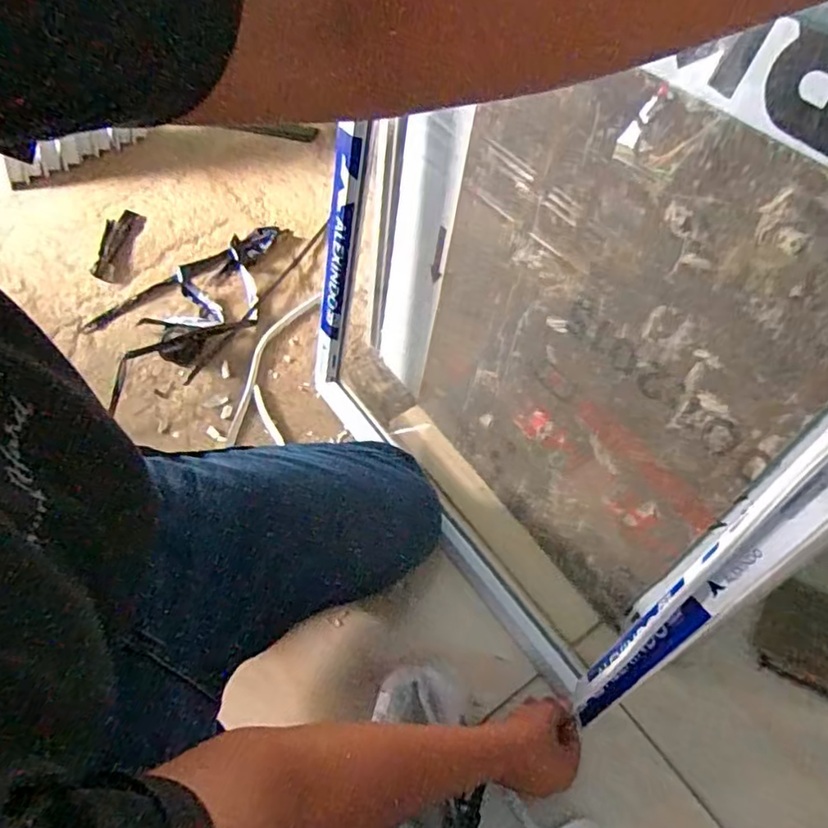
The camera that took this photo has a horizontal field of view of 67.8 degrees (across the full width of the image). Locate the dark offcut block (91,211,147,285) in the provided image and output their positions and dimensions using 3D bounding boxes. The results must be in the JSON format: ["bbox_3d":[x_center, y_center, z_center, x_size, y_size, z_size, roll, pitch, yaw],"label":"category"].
[{"bbox_3d":[-0.578,-0.328,1.209,0.074,0.021,0.194,-2,55,1],"label":"dark offcut block"}]

